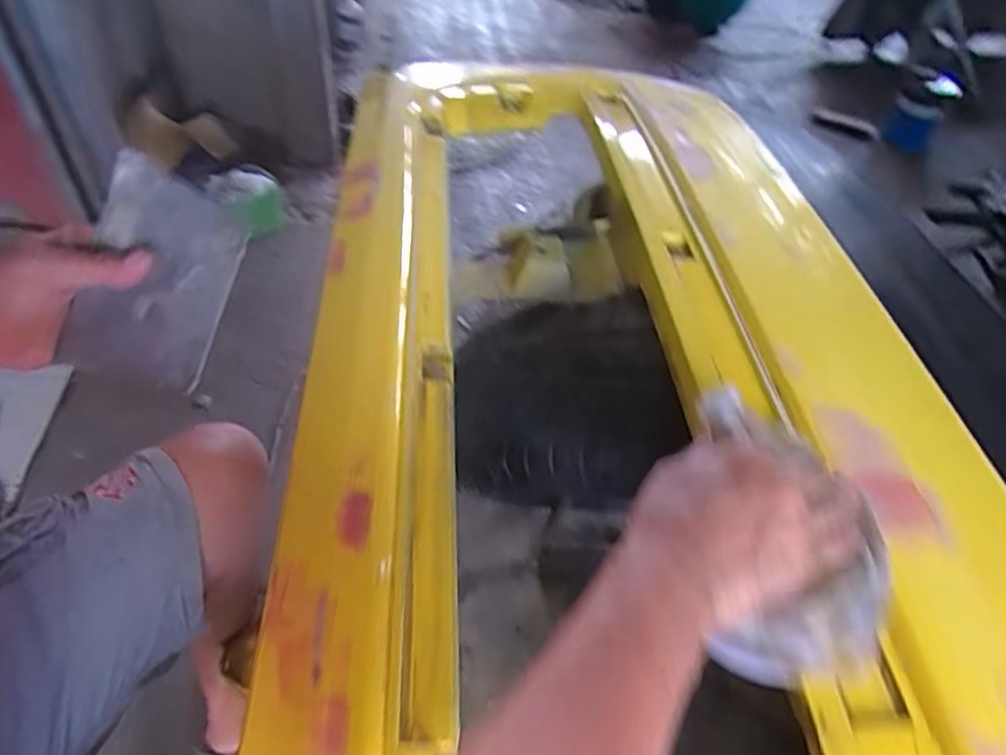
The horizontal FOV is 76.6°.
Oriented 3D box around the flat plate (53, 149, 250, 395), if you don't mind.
[{"bbox_3d":[-0.226,-0.061,0.413,0.107,0.140,0.010,20,6,11],"label":"flat plate"}]

